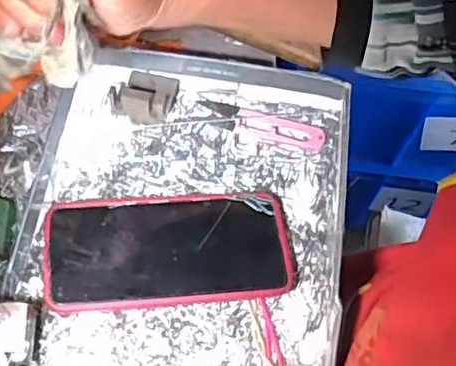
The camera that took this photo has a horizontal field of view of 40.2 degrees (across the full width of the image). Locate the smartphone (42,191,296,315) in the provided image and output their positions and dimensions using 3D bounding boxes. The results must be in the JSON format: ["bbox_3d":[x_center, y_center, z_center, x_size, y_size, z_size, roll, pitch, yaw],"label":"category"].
[{"bbox_3d":[-0.039,0.043,0.419,0.161,0.007,0.079,-4,59,-10],"label":"smartphone"}]

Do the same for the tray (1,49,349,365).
[{"bbox_3d":[-0.032,0.073,0.413,0.213,0.038,0.354,6,65,1],"label":"tray"}]

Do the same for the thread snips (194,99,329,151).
[{"bbox_3d":[0.026,-0.045,0.485,0.098,0.006,0.024,14,65,4],"label":"thread snips"}]

